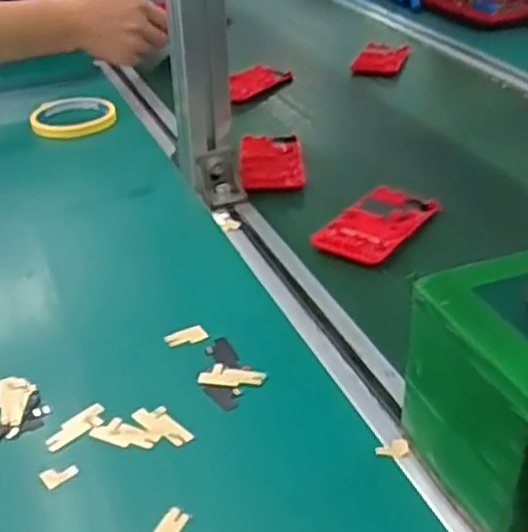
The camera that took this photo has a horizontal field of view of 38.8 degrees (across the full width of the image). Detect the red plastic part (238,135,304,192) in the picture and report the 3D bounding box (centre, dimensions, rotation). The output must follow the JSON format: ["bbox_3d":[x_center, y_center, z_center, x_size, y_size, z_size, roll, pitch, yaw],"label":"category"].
[{"bbox_3d":[0.007,-0.103,0.732,0.059,0.014,0.113,-1,33,-1],"label":"red plastic part"}]

